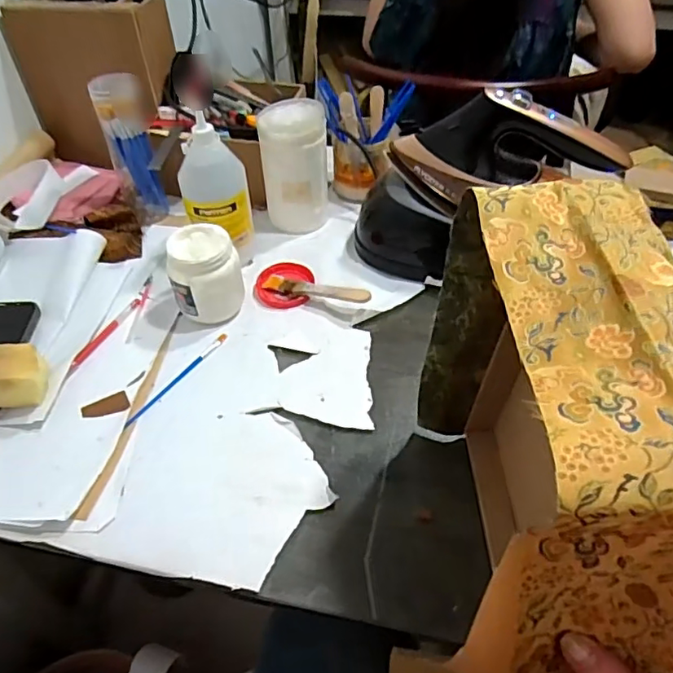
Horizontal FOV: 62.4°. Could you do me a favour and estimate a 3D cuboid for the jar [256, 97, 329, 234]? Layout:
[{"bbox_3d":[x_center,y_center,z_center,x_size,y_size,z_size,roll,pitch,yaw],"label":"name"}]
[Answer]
[{"bbox_3d":[-0.053,-0.222,0.718,0.082,0.140,0.083,-1,47,1],"label":"jar"}]

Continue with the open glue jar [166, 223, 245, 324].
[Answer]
[{"bbox_3d":[-0.145,-0.066,0.618,0.077,0.086,0.077,-1,47,1],"label":"open glue jar"}]

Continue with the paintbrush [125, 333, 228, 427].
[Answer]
[{"bbox_3d":[-0.164,0.043,0.582,0.011,0.005,0.142,26,55,23],"label":"paintbrush"}]

